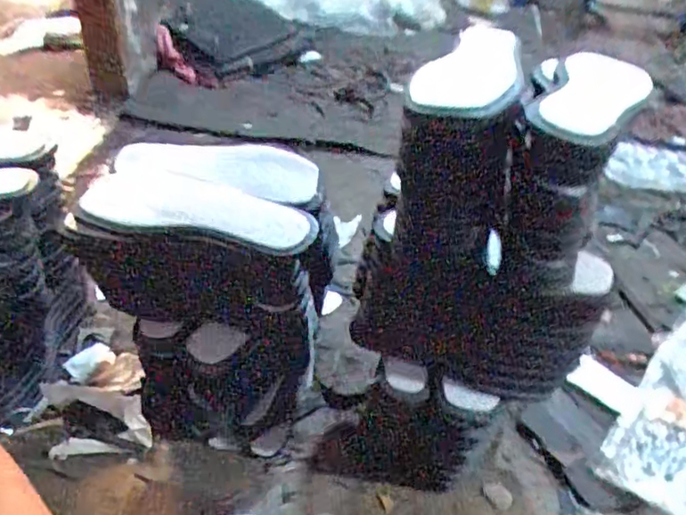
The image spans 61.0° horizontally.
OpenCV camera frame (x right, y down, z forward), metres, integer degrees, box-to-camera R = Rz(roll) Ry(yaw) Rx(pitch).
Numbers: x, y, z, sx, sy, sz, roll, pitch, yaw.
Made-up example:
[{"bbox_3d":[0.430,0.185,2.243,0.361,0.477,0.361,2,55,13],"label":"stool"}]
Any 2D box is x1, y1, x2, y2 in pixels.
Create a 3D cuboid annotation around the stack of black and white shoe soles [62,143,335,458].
[{"bbox_3d":[-0.165,0.053,0.722,0.272,0.321,0.177,8,37,6],"label":"stack of black and white shoe soles"}]

